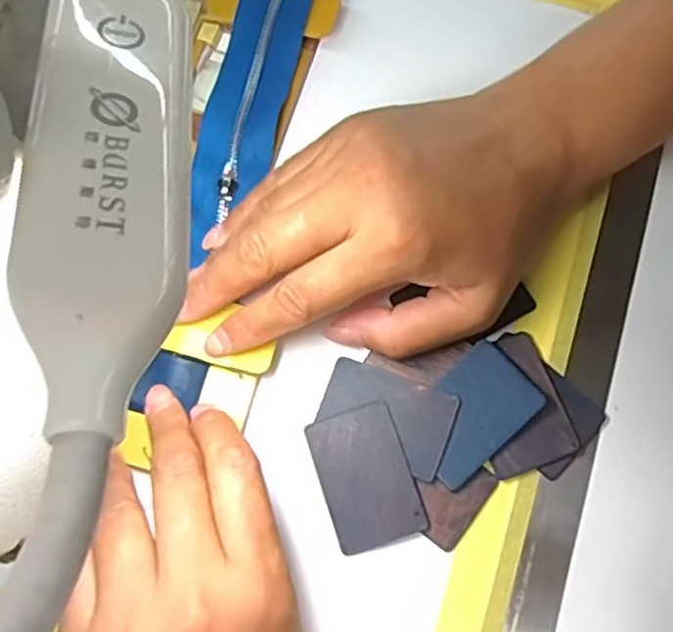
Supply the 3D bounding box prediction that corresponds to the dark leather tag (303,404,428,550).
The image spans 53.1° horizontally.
[{"bbox_3d":[0.011,0.062,0.260,0.035,0.004,0.051,-18,76,-3],"label":"dark leather tag"}]

